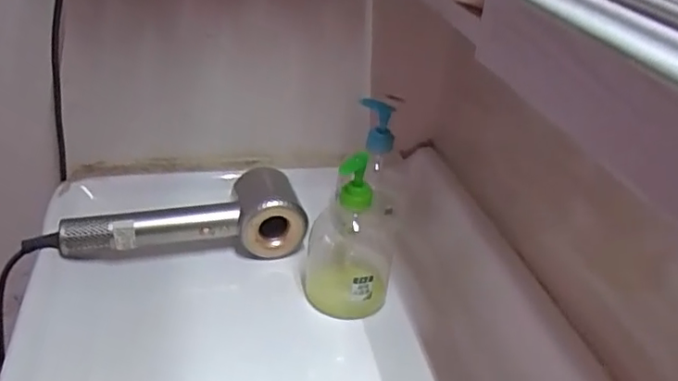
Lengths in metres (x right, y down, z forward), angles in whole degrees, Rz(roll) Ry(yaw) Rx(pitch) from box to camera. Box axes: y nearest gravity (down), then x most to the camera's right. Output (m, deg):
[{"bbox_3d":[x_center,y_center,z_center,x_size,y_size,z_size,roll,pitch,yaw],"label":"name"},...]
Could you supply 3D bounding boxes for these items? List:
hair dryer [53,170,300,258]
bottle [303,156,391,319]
[{"bbox_3d":[-0.170,0.026,0.676,0.255,0.063,0.091,-2,32,-11],"label":"hair dryer"},{"bbox_3d":[0.012,0.040,0.595,0.088,0.162,0.078,6,31,1],"label":"bottle"}]

